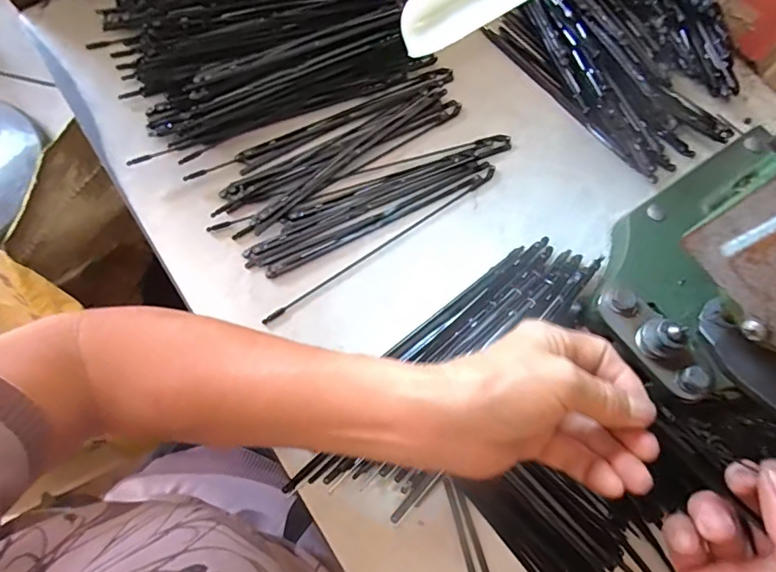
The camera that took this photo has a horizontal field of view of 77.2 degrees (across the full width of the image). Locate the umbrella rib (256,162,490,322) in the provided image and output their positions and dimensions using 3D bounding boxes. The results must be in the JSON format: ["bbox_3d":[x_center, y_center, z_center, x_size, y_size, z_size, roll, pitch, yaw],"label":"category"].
[{"bbox_3d":[0.000,-0.033,0.350,0.205,0.004,0.009,-36,76,-12],"label":"umbrella rib"}]

